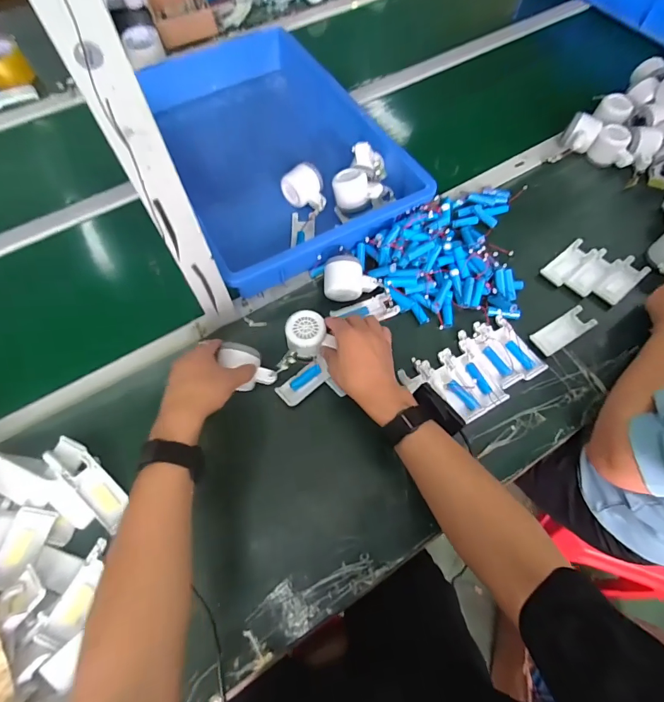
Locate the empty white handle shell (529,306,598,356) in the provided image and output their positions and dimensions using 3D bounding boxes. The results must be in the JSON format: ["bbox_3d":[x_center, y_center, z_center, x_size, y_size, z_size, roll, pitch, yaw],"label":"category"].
[{"bbox_3d":[0.354,-0.031,0.598,0.101,0.009,0.040,-29,69,-13],"label":"empty white handle shell"}]

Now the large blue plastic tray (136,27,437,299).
[{"bbox_3d":[-0.116,-0.394,0.736,0.363,0.073,0.578,-25,68,-11],"label":"large blue plastic tray"}]

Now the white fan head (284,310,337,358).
[{"bbox_3d":[-0.036,-0.024,0.569,0.060,0.047,0.055,-19,67,-9],"label":"white fan head"}]

